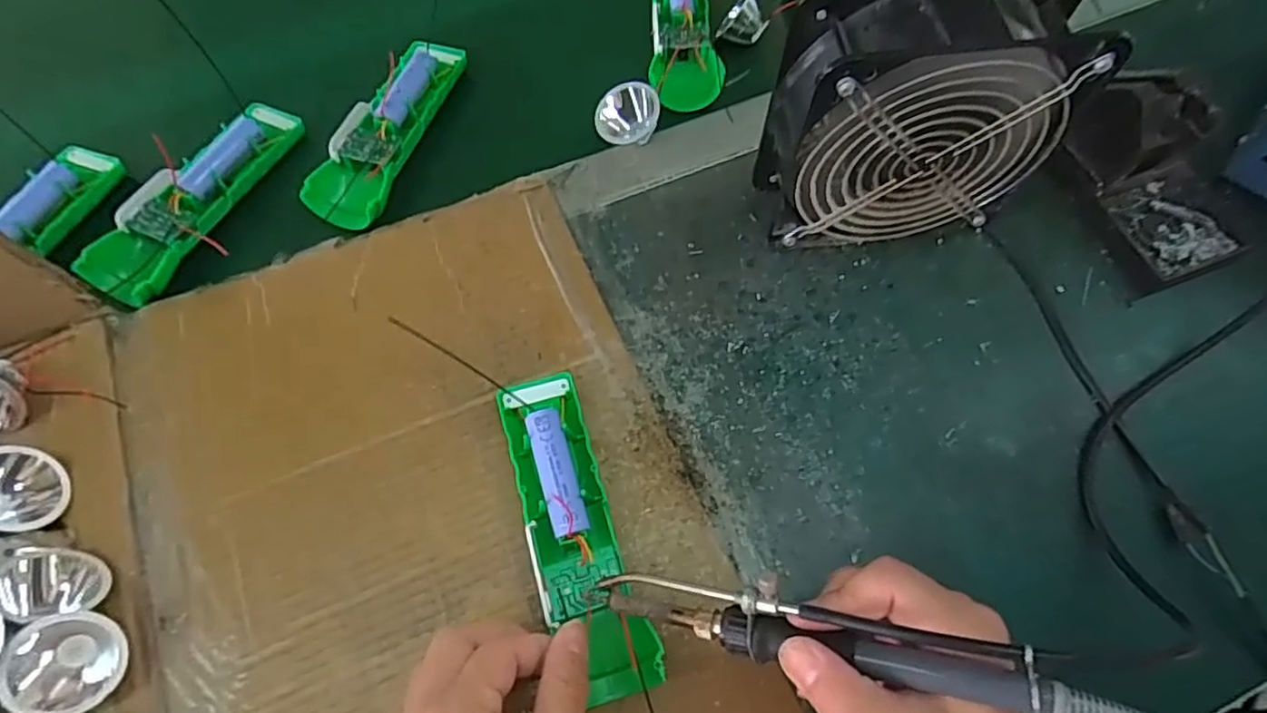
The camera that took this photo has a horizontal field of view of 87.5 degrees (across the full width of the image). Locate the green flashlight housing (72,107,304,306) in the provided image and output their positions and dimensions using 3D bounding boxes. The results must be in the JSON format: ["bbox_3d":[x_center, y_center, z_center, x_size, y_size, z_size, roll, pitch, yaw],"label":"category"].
[{"bbox_3d":[-0.276,-0.103,0.415,0.049,0.022,0.155,26,70,7],"label":"green flashlight housing"}]

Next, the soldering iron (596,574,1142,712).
[{"bbox_3d":[0.077,0.107,0.250,0.199,0.026,0.027,4,67,24],"label":"soldering iron"}]

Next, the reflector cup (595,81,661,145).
[{"bbox_3d":[-0.003,-0.159,0.430,0.040,0.039,0.021,10,34,4],"label":"reflector cup"}]

